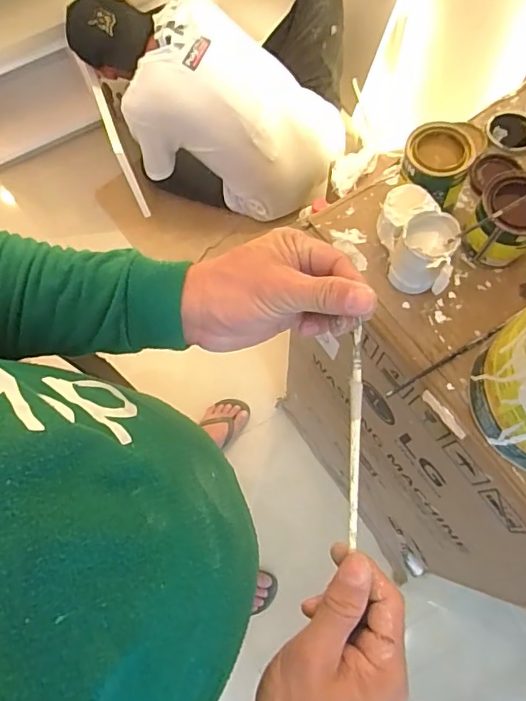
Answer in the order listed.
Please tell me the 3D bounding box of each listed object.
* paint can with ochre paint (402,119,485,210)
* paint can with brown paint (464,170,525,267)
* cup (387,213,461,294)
[{"bbox_3d":[0.188,-0.198,0.554,0.072,0.070,0.074,0,71,1],"label":"paint can with ochre paint"},{"bbox_3d":[0.253,-0.136,0.527,0.066,0.081,0.064,0,71,1],"label":"paint can with brown paint"},{"bbox_3d":[0.160,-0.096,0.522,0.055,0.080,0.061,26,73,10],"label":"cup"}]

